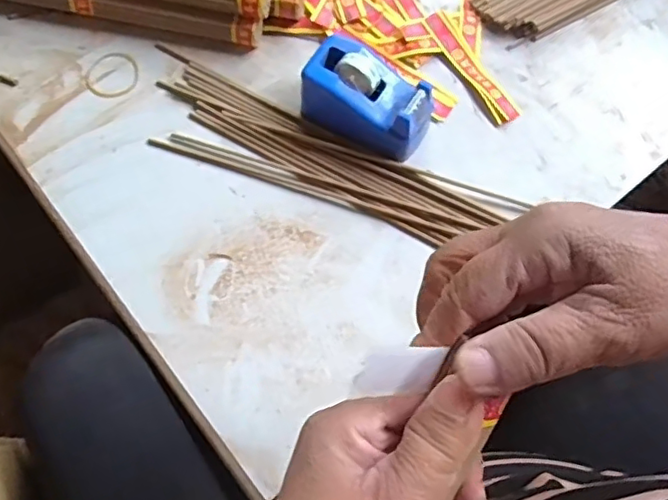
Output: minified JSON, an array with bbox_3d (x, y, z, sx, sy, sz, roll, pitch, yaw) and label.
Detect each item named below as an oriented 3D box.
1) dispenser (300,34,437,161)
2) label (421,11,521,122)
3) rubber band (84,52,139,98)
[{"bbox_3d":[0.027,-0.118,0.465,0.101,0.050,0.058,32,72,11],"label":"dispenser"},{"bbox_3d":[0.118,-0.158,0.508,0.022,0.006,0.119,-31,76,-11],"label":"label"},{"bbox_3d":[-0.190,-0.150,0.505,0.045,0.004,0.045,0,69,-1],"label":"rubber band"}]

